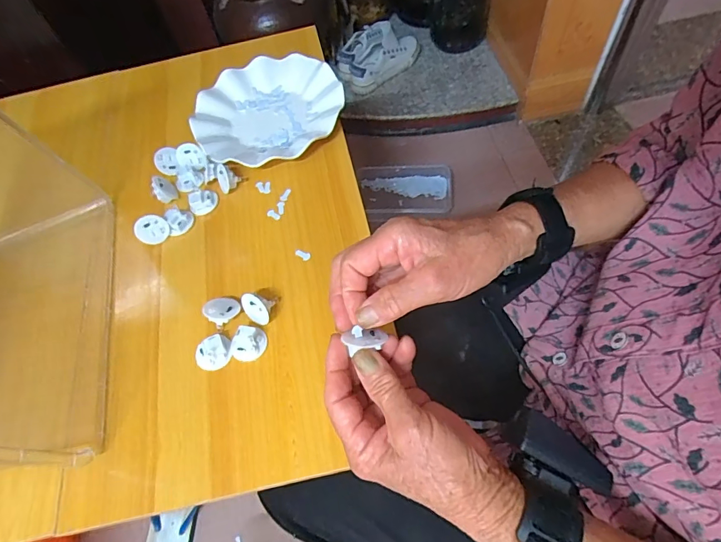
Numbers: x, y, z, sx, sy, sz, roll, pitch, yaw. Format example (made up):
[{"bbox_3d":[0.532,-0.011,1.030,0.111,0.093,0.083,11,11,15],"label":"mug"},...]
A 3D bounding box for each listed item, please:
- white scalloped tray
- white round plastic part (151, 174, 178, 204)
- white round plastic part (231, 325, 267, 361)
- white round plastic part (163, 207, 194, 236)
[{"bbox_3d":[-0.115,-0.201,0.531,0.180,0.035,0.173,-33,62,-11],"label":"white scalloped tray"},{"bbox_3d":[-0.222,-0.094,0.485,0.023,0.022,0.029,-32,67,-15],"label":"white round plastic part"},{"bbox_3d":[-0.102,0.065,0.388,0.030,0.011,0.030,-3,60,6],"label":"white round plastic part"},{"bbox_3d":[-0.197,-0.055,0.468,0.027,0.018,0.025,0,63,1],"label":"white round plastic part"}]

